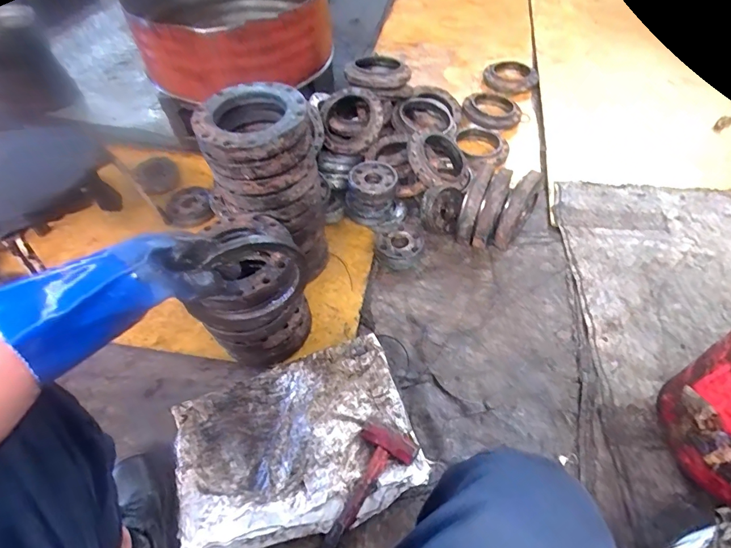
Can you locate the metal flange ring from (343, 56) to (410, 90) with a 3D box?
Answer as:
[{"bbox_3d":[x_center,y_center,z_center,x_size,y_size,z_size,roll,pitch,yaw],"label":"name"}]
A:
[{"bbox_3d":[0.030,-0.579,1.199,0.179,0.053,0.174,-1,52,1],"label":"metal flange ring"}]

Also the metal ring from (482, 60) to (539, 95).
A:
[{"bbox_3d":[0.543,-0.742,1.551,0.198,0.041,0.237,15,54,13],"label":"metal ring"}]

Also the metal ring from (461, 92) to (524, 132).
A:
[{"bbox_3d":[0.414,-0.533,1.356,0.181,0.052,0.175,-1,52,1],"label":"metal ring"}]

